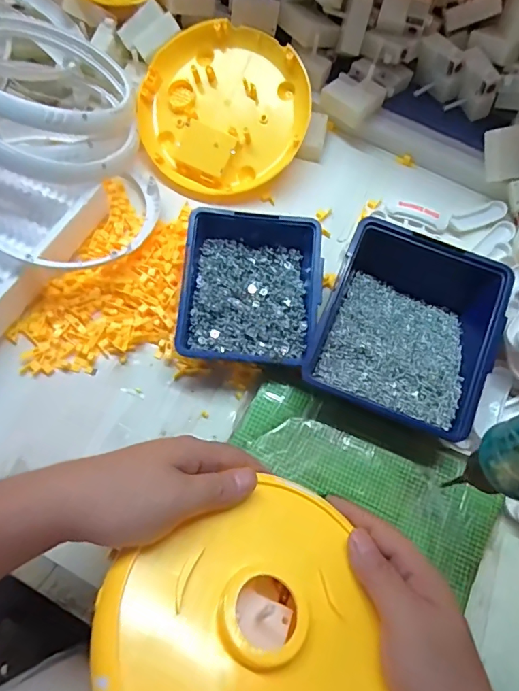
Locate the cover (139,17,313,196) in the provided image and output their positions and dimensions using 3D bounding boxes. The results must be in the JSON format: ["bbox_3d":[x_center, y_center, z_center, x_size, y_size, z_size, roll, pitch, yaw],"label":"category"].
[{"bbox_3d":[-0.042,-0.257,0.500,0.188,0.040,0.188,0,88,5],"label":"cover"}]

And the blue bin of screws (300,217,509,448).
[{"bbox_3d":[0.134,-0.017,0.411,0.149,0.068,0.178,22,71,6],"label":"blue bin of screws"}]

